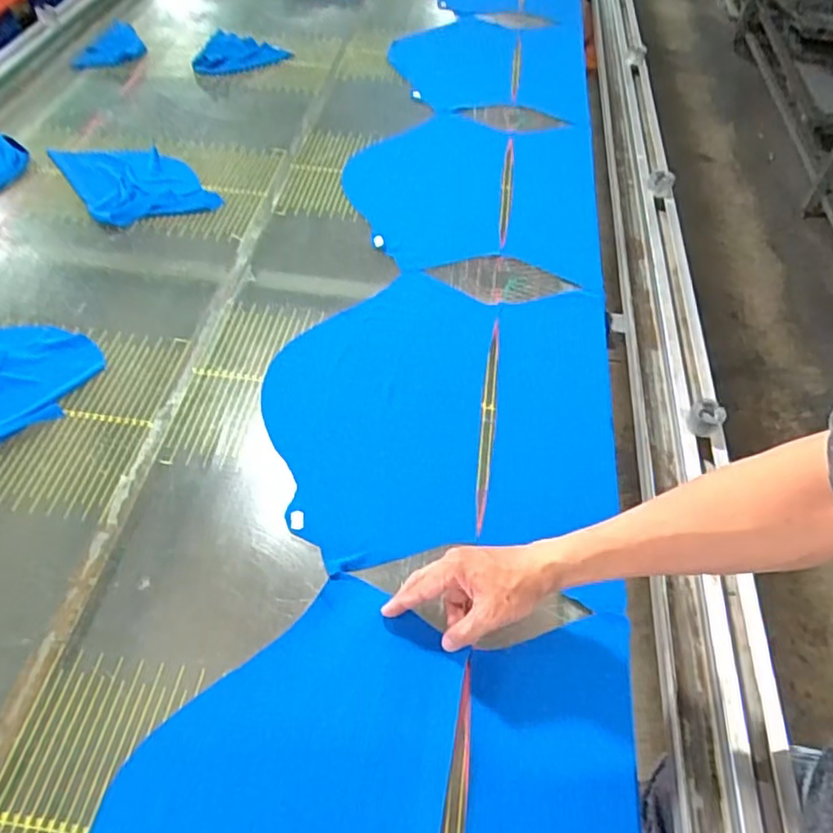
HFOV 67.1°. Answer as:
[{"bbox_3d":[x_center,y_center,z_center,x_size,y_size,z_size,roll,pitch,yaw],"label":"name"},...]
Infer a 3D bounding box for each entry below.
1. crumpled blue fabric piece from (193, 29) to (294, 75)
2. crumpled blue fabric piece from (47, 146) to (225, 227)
[{"bbox_3d":[-0.419,-0.812,1.416,0.225,0.034,0.176,31,58,21],"label":"crumpled blue fabric piece"},{"bbox_3d":[-0.499,-0.423,1.106,0.192,0.022,0.328,-29,58,-21],"label":"crumpled blue fabric piece"}]

